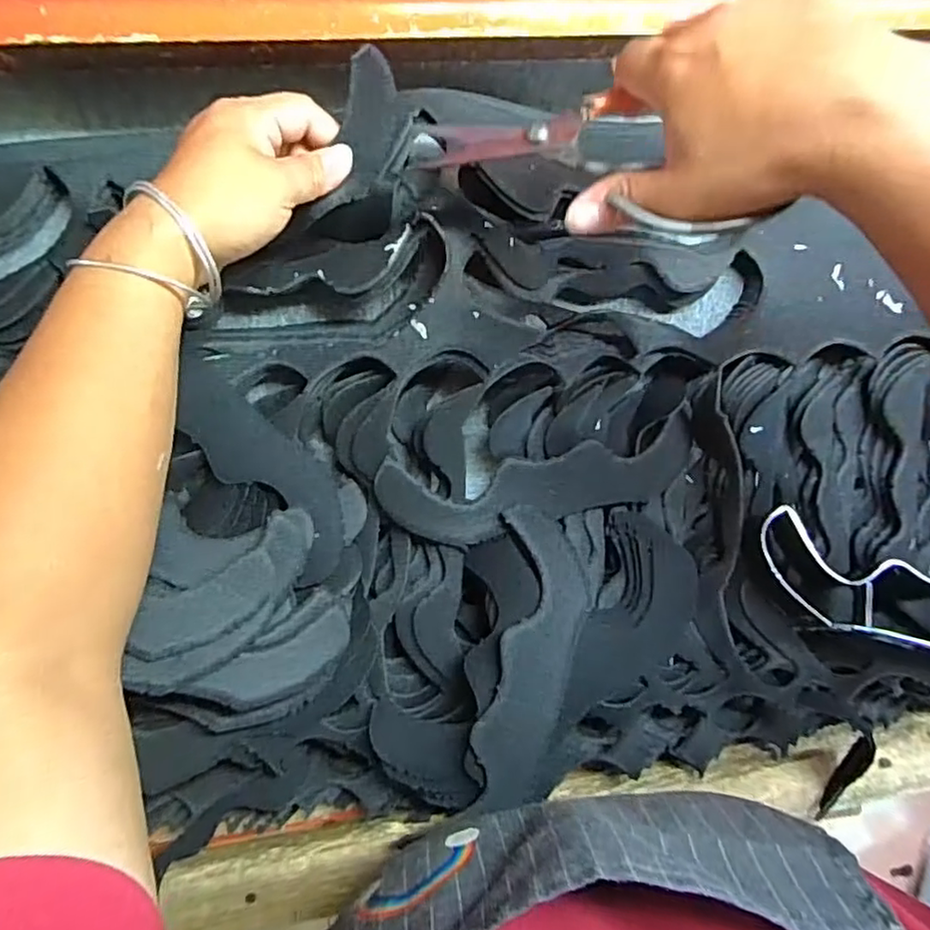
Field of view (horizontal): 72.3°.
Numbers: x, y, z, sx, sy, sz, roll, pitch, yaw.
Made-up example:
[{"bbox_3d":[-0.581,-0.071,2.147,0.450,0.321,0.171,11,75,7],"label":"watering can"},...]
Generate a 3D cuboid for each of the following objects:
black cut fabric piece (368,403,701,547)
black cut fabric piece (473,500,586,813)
[{"bbox_3d":[0.055,0.011,0.420,0.217,0.012,0.057,-10,85,-7],"label":"black cut fabric piece"},{"bbox_3d":[0.039,0.114,0.385,0.059,0.036,0.171,12,83,-4],"label":"black cut fabric piece"}]

